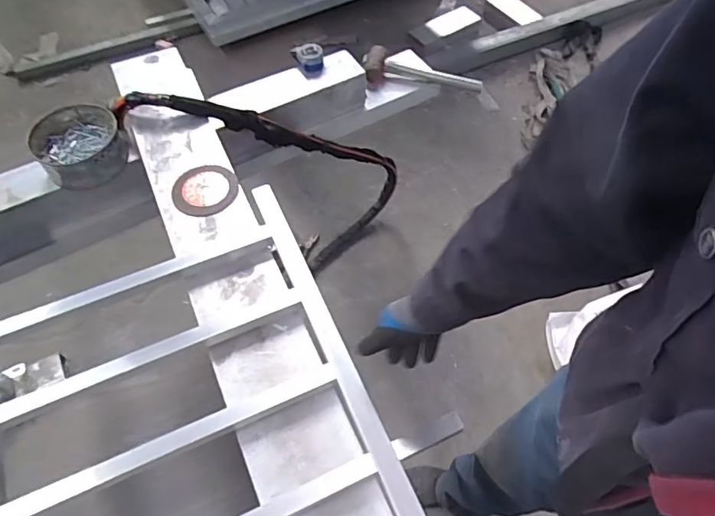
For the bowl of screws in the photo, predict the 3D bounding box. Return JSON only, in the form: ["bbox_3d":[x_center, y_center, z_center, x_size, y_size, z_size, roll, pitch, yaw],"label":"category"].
[{"bbox_3d":[-0.560,-0.230,1.044,0.160,0.066,0.169,0,56,1],"label":"bowl of screws"}]

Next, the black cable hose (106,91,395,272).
[{"bbox_3d":[-0.159,-0.211,1.381,0.170,0.882,0.391,43,98,25],"label":"black cable hose"}]

